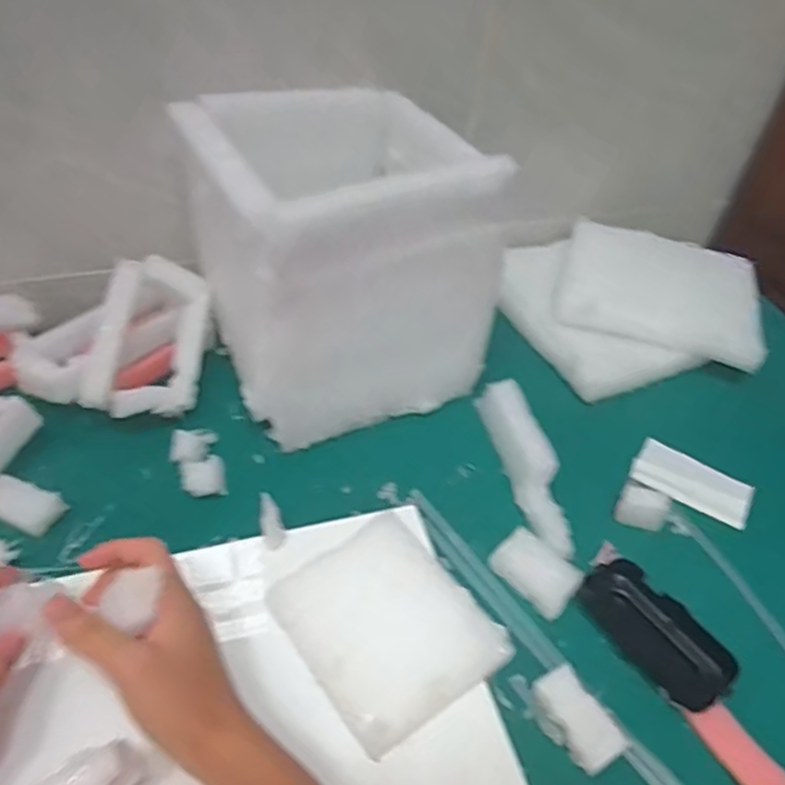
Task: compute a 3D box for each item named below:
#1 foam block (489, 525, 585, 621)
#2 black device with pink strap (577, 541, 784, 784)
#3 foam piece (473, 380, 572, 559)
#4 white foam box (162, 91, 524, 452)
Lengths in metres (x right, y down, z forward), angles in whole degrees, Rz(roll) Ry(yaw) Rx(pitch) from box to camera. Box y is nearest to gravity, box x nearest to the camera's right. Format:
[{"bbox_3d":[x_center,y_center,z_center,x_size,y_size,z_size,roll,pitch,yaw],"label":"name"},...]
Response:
[{"bbox_3d":[0.108,0.134,0.501,0.038,0.018,0.062,-30,55,-32],"label":"foam block"},{"bbox_3d":[0.212,0.196,0.442,0.055,0.036,0.215,-20,50,-25],"label":"black device with pink strap"},{"bbox_3d":[0.115,0.057,0.567,0.031,0.047,0.170,-6,46,-13],"label":"foam piece"},{"bbox_3d":[-0.052,-0.115,0.584,0.212,0.231,0.208,-19,50,-24],"label":"white foam box"}]

